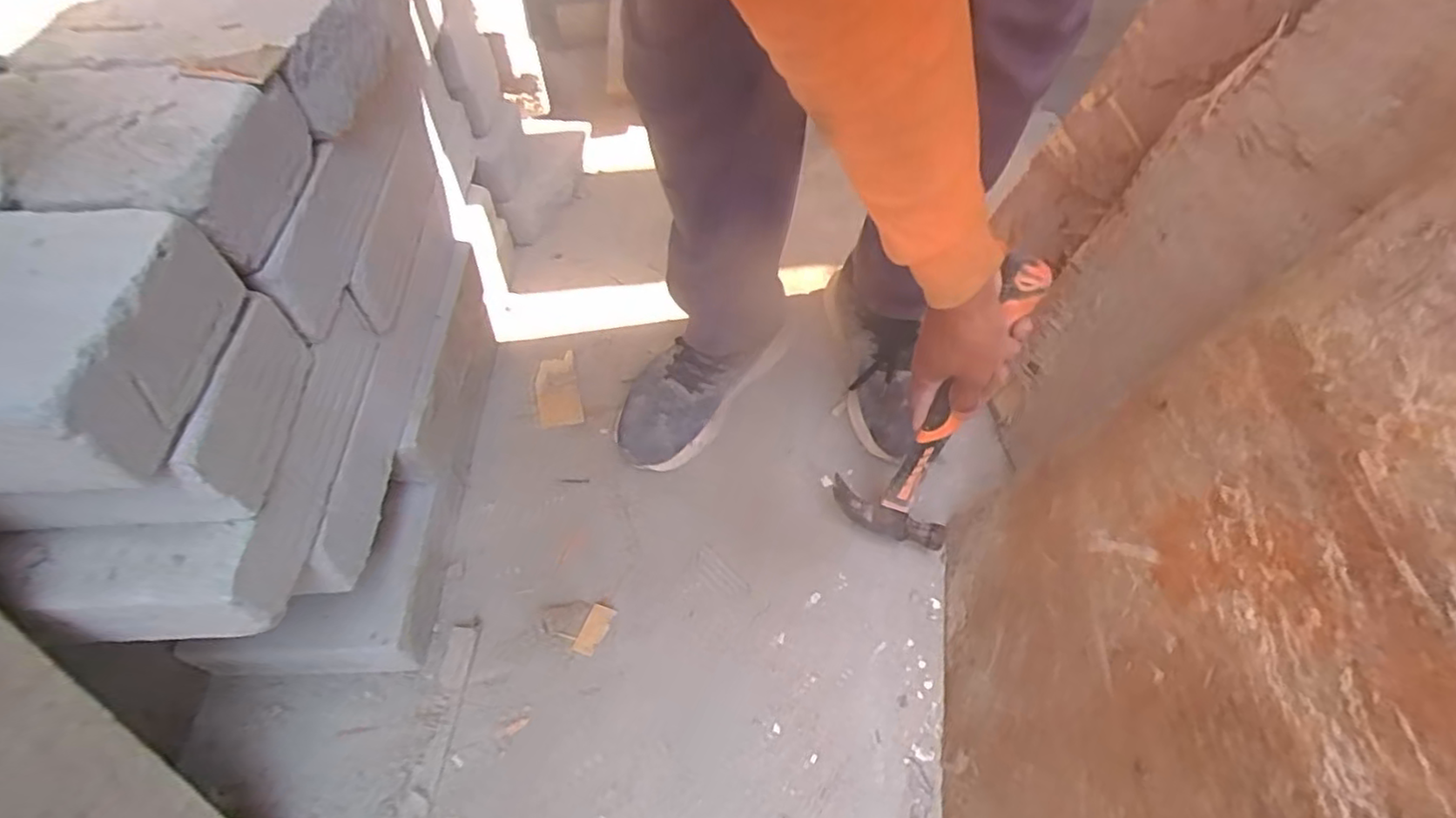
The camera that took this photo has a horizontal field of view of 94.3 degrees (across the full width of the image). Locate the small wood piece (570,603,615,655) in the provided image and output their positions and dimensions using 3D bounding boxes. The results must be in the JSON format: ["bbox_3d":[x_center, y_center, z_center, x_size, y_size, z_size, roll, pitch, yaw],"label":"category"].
[{"bbox_3d":[-0.137,0.224,0.686,0.026,0.004,0.051,18,57,13],"label":"small wood piece"}]

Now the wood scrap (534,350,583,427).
[{"bbox_3d":[-0.216,-0.029,0.849,0.051,0.016,0.120,-13,56,-8],"label":"wood scrap"}]

